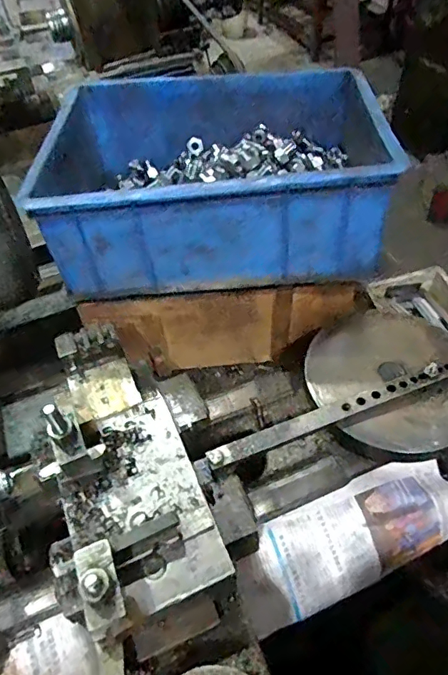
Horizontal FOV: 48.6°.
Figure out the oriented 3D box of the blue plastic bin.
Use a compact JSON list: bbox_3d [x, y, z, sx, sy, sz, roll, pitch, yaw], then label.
[{"bbox_3d":[-0.007,-0.216,0.633,0.386,0.135,0.287,-4,50,2],"label":"blue plastic bin"}]

